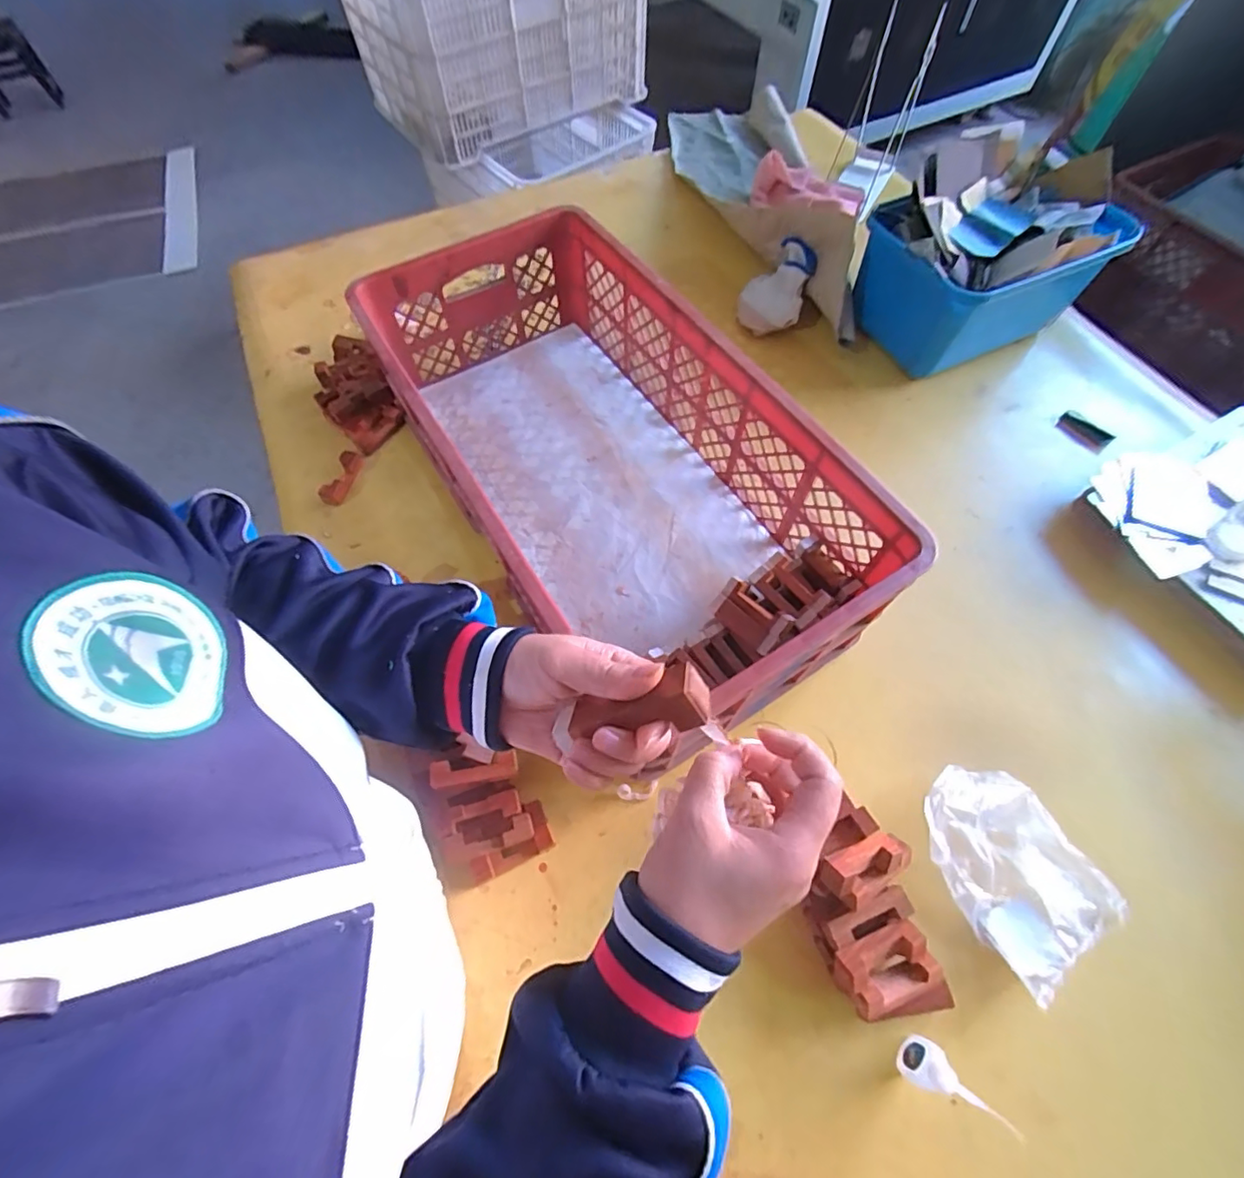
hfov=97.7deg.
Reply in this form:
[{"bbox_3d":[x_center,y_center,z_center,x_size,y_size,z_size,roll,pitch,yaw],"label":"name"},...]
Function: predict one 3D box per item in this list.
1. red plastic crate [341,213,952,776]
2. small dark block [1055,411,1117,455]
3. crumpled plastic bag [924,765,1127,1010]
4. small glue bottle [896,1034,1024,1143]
[{"bbox_3d":[-0.025,-0.156,0.635,0.318,0.182,0.649,-31,67,-13],"label":"red plastic crate"},{"bbox_3d":[0.653,-0.222,0.769,0.028,0.020,0.069,-38,69,-16],"label":"small dark block"},{"bbox_3d":[0.361,0.252,0.509,0.127,0.050,0.165,-26,66,-11],"label":"crumpled plastic bag"},{"bbox_3d":[0.245,0.370,0.407,0.028,0.120,0.033,39,71,18],"label":"small glue bottle"}]

